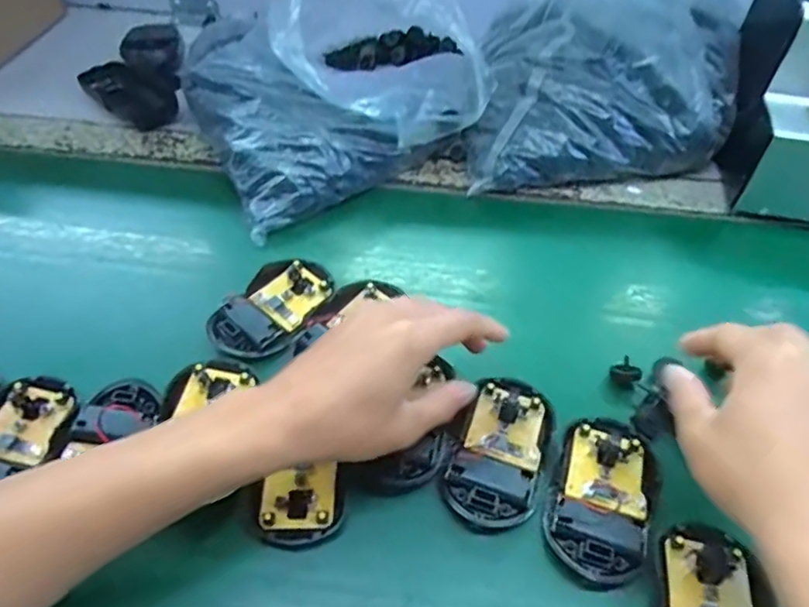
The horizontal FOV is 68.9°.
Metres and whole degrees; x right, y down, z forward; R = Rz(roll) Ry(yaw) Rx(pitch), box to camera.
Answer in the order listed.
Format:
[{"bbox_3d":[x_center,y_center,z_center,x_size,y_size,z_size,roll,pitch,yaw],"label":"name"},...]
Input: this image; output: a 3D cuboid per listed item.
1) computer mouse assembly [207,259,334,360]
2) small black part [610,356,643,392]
[{"bbox_3d":[-0.093,0.004,0.427,0.059,0.021,0.097,32,57,20],"label":"computer mouse assembly"},{"bbox_3d":[0.147,0.048,0.392,0.011,0.019,0.018,-30,60,-24],"label":"small black part"}]

